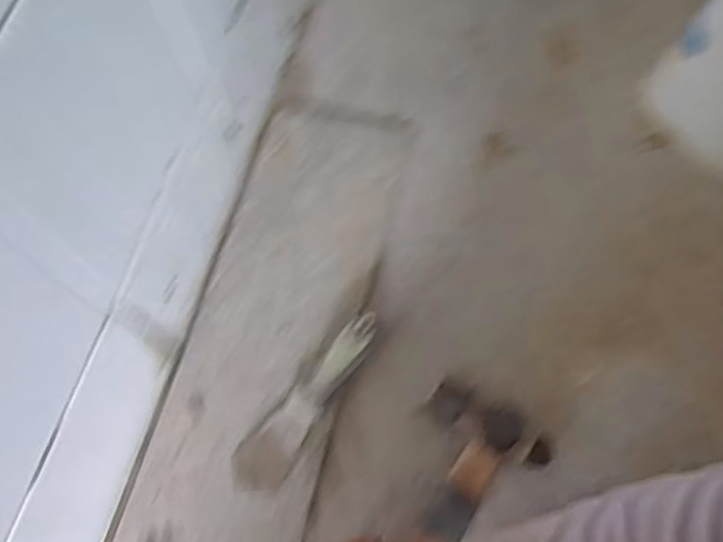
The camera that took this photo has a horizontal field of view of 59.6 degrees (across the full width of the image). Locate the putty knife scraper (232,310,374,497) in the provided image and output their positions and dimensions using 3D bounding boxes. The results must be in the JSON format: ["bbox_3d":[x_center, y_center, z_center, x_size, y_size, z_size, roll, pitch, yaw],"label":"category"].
[{"bbox_3d":[-0.051,0.111,0.556,0.046,0.023,0.181,31,73,14],"label":"putty knife scraper"}]

